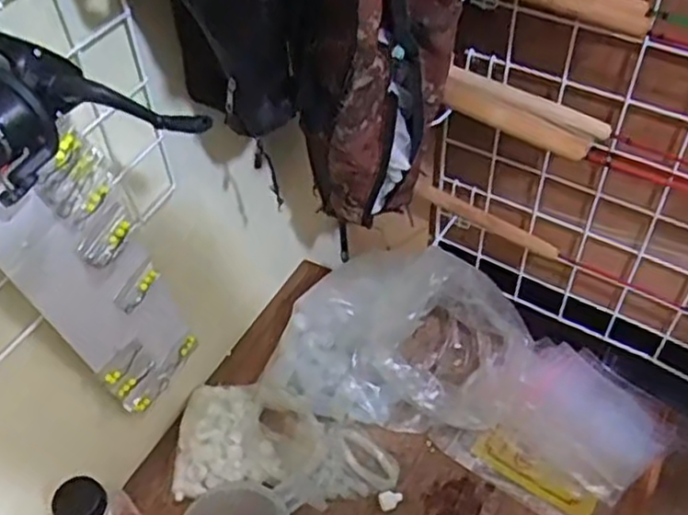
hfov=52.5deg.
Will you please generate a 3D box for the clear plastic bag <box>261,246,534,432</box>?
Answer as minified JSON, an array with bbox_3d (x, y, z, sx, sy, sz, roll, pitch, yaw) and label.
[{"bbox_3d":[0.062,0.082,0.783,0.296,0.155,0.175,-1,49,2],"label":"clear plastic bag"}]

